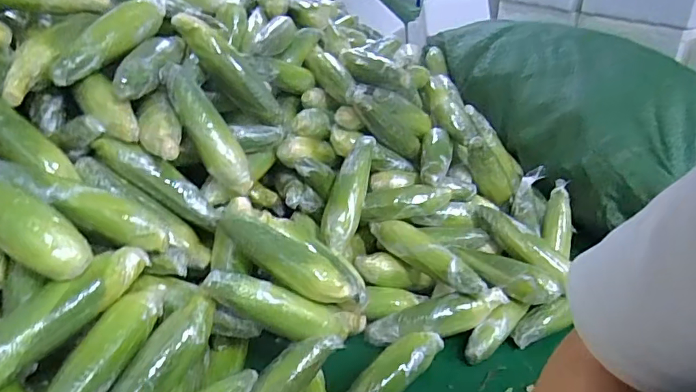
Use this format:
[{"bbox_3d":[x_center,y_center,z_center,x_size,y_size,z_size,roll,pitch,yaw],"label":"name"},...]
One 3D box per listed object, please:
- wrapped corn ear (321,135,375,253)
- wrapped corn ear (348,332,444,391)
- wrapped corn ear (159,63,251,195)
[{"bbox_3d":[0.002,-0.007,0.880,0.057,0.051,0.227,12,67,14],"label":"wrapped corn ear"},{"bbox_3d":[0.064,0.272,0.741,0.057,0.042,0.221,26,33,36],"label":"wrapped corn ear"},{"bbox_3d":[-0.235,-0.107,0.796,0.058,0.239,0.055,-28,4,38],"label":"wrapped corn ear"}]

